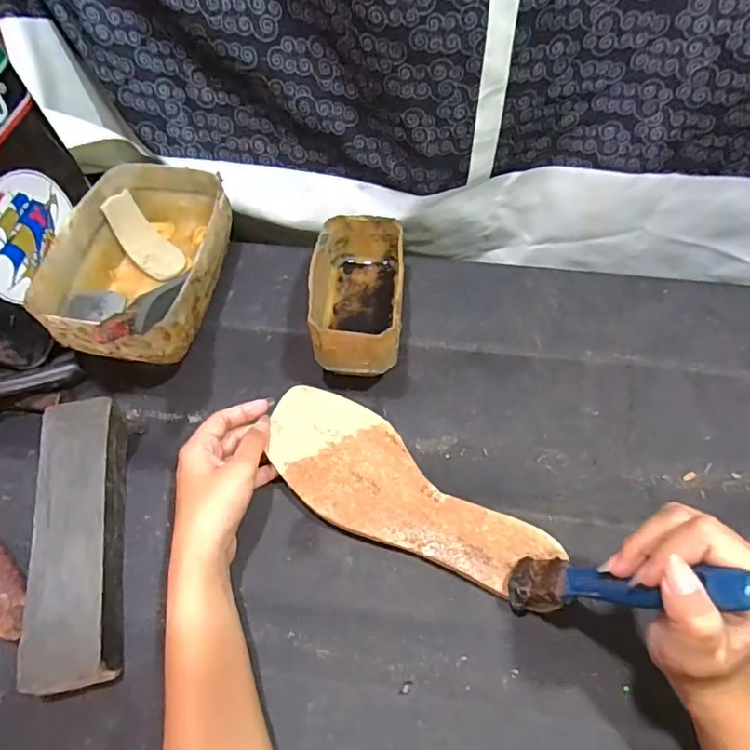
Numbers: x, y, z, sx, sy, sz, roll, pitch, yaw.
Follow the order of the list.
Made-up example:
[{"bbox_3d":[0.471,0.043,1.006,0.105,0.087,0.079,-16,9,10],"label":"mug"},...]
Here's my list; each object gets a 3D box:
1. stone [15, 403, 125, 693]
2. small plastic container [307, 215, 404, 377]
[{"bbox_3d":[-0.208,0.111,0.385,0.053,0.034,0.194,-11,57,-5],"label":"stone"},{"bbox_3d":[-0.013,-0.067,0.463,0.071,0.062,0.130,0,60,3],"label":"small plastic container"}]

